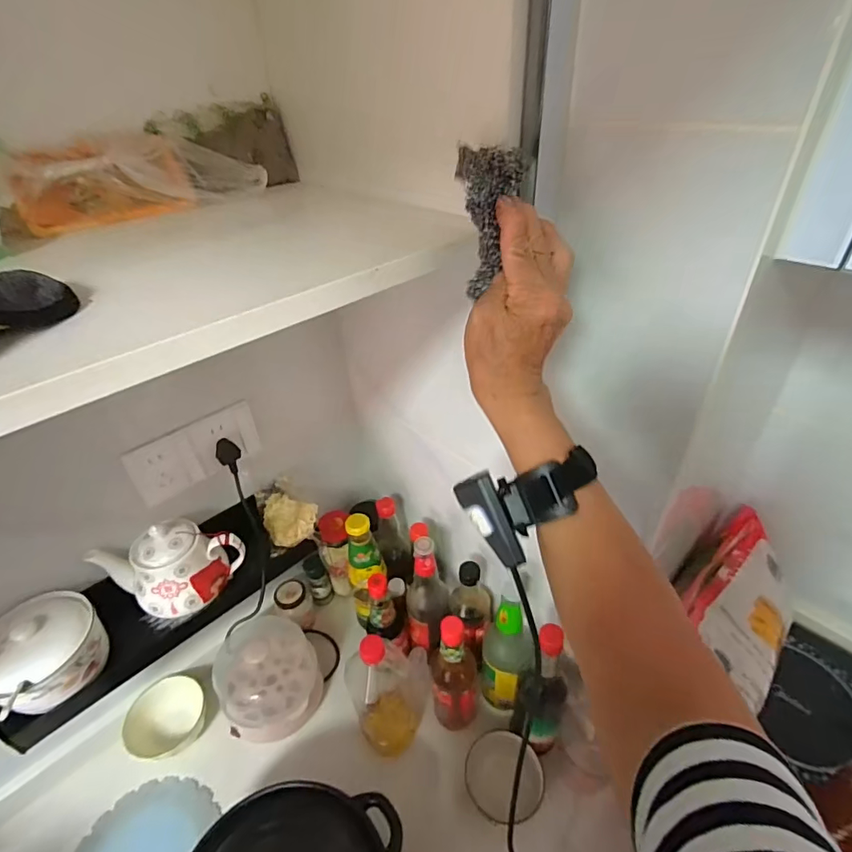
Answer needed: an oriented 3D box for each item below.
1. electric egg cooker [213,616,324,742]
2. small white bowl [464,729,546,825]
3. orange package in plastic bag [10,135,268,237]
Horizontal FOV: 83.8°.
[{"bbox_3d":[-0.248,0.401,0.755,0.145,0.111,0.143,-22,41,-22],"label":"electric egg cooker"},{"bbox_3d":[0.107,0.474,0.643,0.101,0.033,0.098,4,38,10],"label":"small white bowl"},{"bbox_3d":[-0.264,-0.236,0.449,0.206,0.061,0.044,-29,44,-29],"label":"orange package in plastic bag"}]

